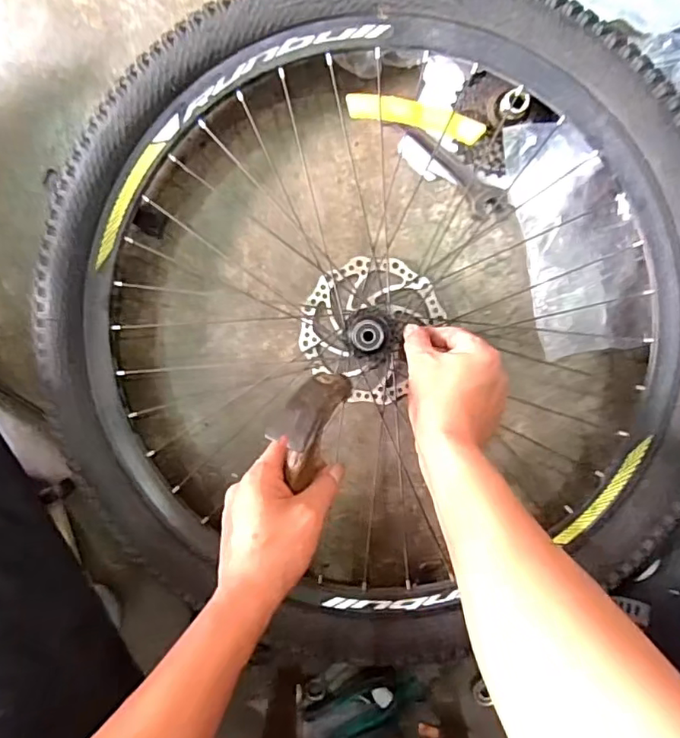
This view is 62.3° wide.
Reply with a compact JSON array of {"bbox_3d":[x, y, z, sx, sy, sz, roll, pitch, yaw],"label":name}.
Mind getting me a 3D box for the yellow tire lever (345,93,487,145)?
[{"bbox_3d":[0.068,-0.229,0.510,0.124,0.011,0.024,16,97,2],"label":"yellow tire lever"}]

